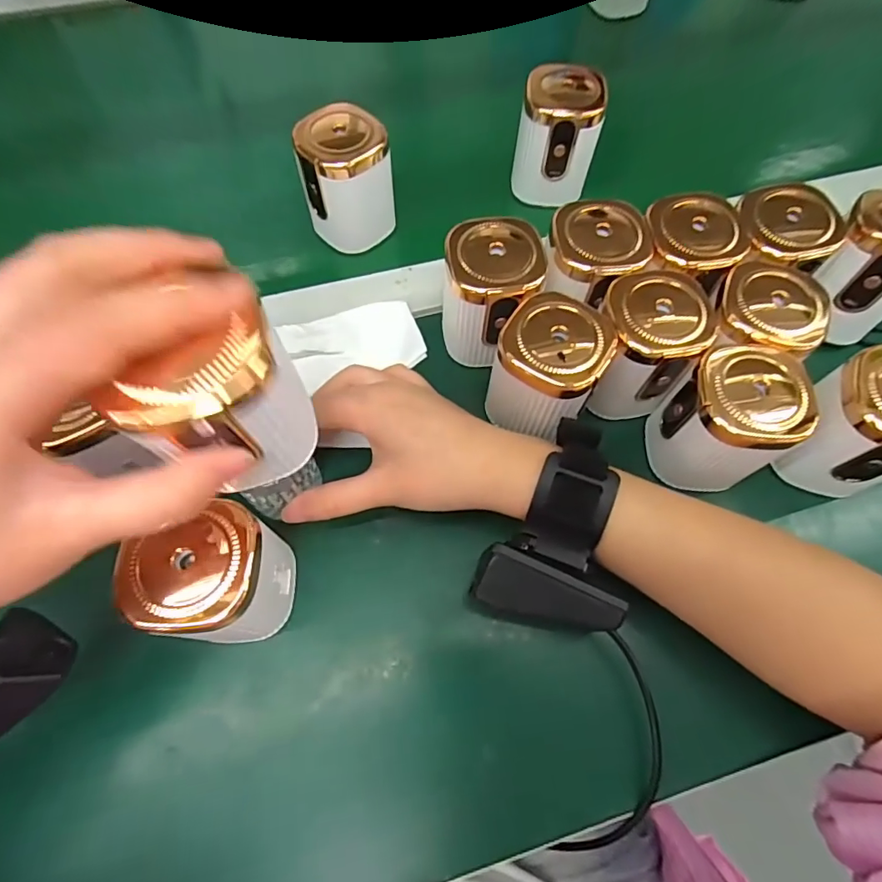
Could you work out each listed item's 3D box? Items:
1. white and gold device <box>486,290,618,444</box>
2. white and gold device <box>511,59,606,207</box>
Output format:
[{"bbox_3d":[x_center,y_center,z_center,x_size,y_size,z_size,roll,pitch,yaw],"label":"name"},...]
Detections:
[{"bbox_3d":[0.056,-0.036,0.280,0.051,0.080,0.047,23,66,9],"label":"white and gold device"},{"bbox_3d":[0.082,-0.211,0.358,0.054,0.076,0.042,12,65,4],"label":"white and gold device"}]

